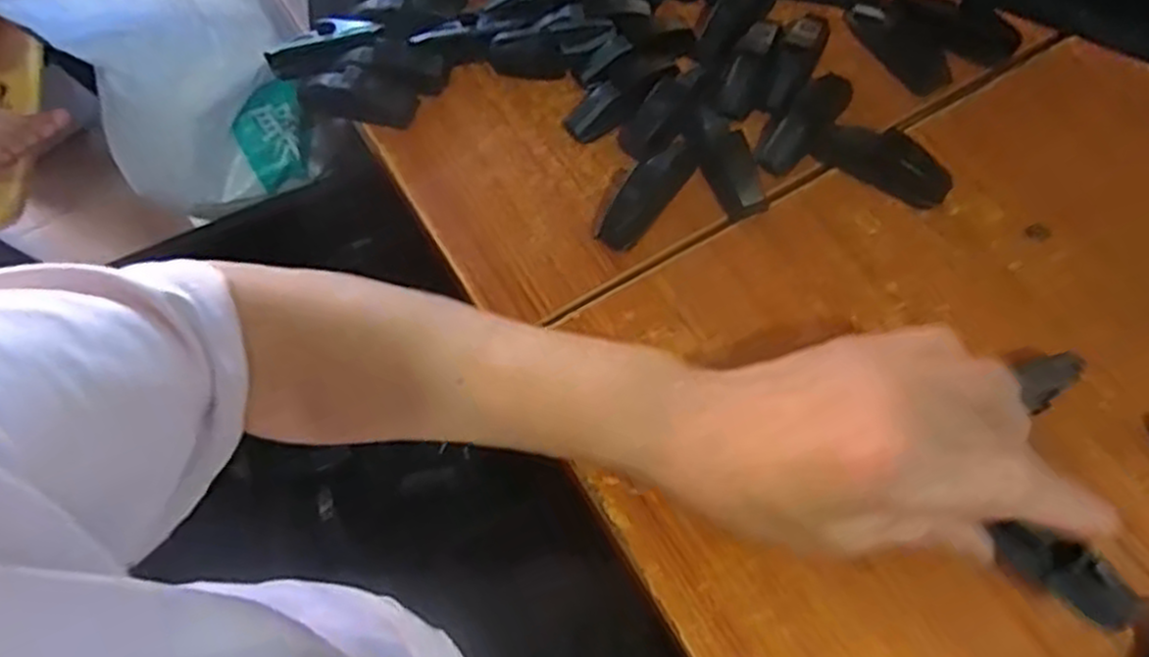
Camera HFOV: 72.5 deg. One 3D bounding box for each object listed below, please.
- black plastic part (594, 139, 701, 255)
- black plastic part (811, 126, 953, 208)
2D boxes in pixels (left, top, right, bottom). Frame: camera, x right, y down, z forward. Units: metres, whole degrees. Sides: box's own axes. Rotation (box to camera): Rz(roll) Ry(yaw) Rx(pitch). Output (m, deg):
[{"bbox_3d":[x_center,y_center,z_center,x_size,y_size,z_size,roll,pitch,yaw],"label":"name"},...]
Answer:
[{"bbox_3d":[0.039,-0.071,0.409,0.021,0.022,0.069,34,70,18],"label":"black plastic part"},{"bbox_3d":[0.164,-0.088,0.412,0.069,0.019,0.021,31,70,17],"label":"black plastic part"}]

